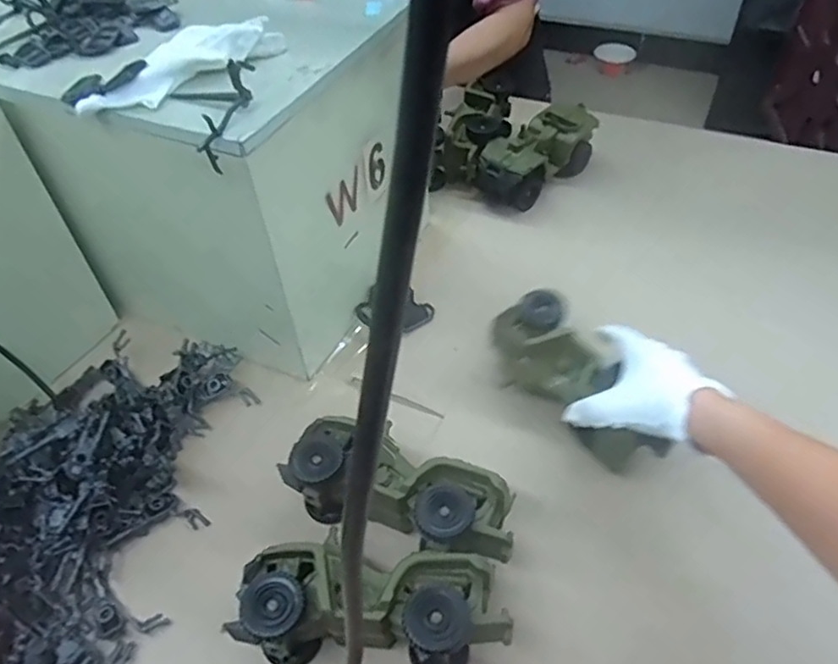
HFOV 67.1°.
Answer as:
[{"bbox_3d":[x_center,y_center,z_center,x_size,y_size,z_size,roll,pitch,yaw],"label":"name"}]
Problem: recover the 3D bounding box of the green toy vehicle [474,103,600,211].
[{"bbox_3d":[0.159,-0.234,0.863,0.087,0.090,0.175,33,57,29],"label":"green toy vehicle"}]

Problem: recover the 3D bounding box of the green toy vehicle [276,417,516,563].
[{"bbox_3d":[-0.012,0.137,0.524,0.185,0.078,0.077,19,52,20],"label":"green toy vehicle"}]

